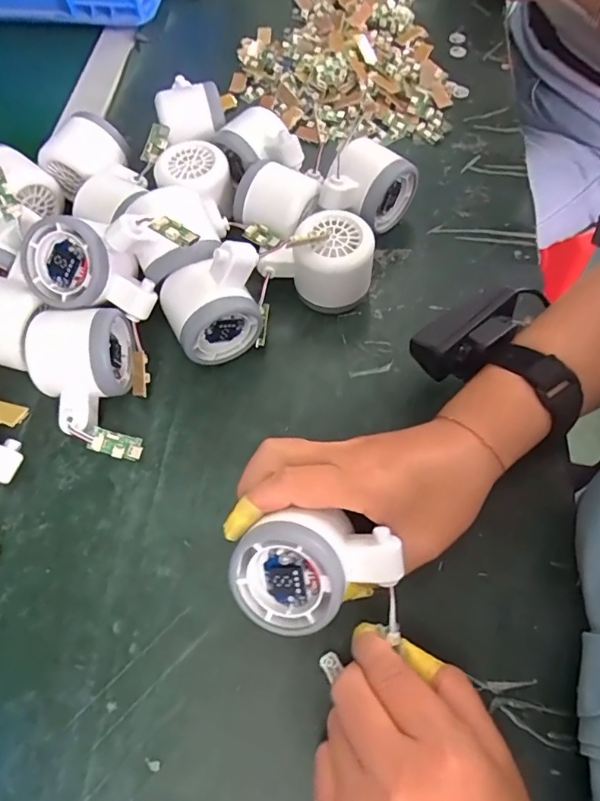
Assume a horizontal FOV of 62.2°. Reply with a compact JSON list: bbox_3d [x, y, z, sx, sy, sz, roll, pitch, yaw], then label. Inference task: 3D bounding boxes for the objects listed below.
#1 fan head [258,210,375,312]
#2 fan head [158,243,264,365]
[{"bbox_3d":[0.015,-0.104,0.374,0.081,0.052,0.057,19,65,8],"label":"fan head"},{"bbox_3d":[-0.058,-0.068,0.344,0.068,0.074,0.052,-23,67,-11],"label":"fan head"}]

